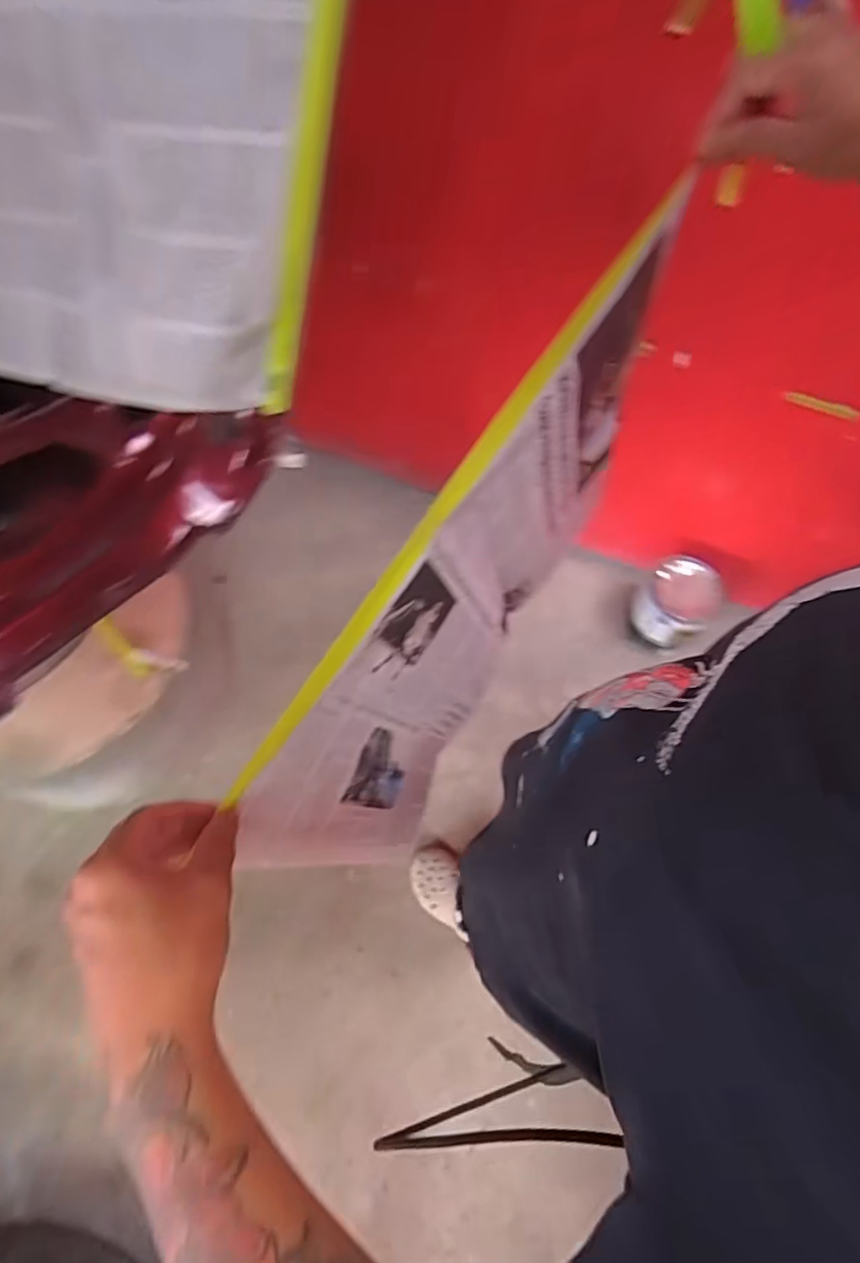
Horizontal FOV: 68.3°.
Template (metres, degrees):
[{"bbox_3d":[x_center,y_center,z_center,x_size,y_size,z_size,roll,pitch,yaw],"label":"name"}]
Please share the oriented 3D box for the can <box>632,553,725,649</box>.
[{"bbox_3d":[0.555,-0.058,1.444,0.158,0.207,0.170,1,64,-2],"label":"can"}]

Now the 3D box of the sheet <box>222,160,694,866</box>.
[{"bbox_3d":[0.045,-0.028,0.523,0.027,0.297,0.501,33,85,22],"label":"sheet"}]

